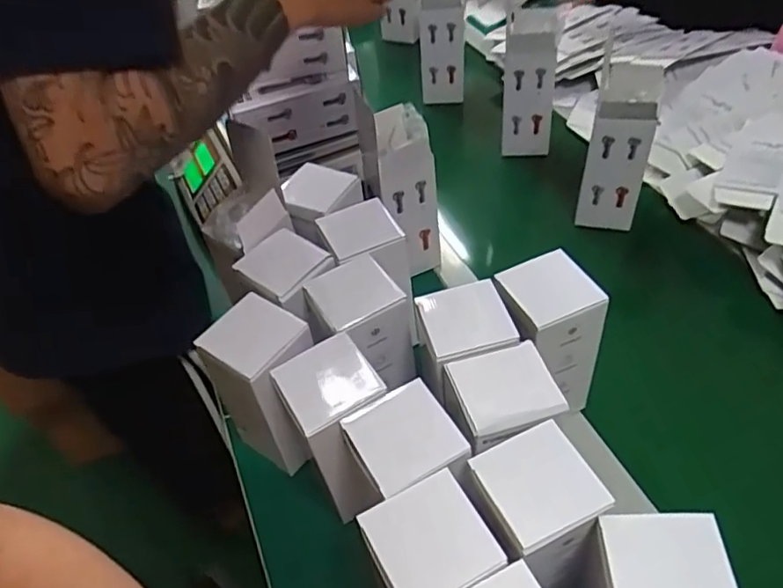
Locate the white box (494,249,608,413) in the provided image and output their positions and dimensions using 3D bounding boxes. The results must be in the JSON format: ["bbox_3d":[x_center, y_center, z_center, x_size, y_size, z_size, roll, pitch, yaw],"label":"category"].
[{"bbox_3d":[0.137,0.039,0.562,0.078,0.141,0.081,-22,48,-15],"label":"white box"}]

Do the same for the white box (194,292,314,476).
[{"bbox_3d":[-0.107,0.089,0.568,0.086,0.163,0.072,27,54,27],"label":"white box"}]

